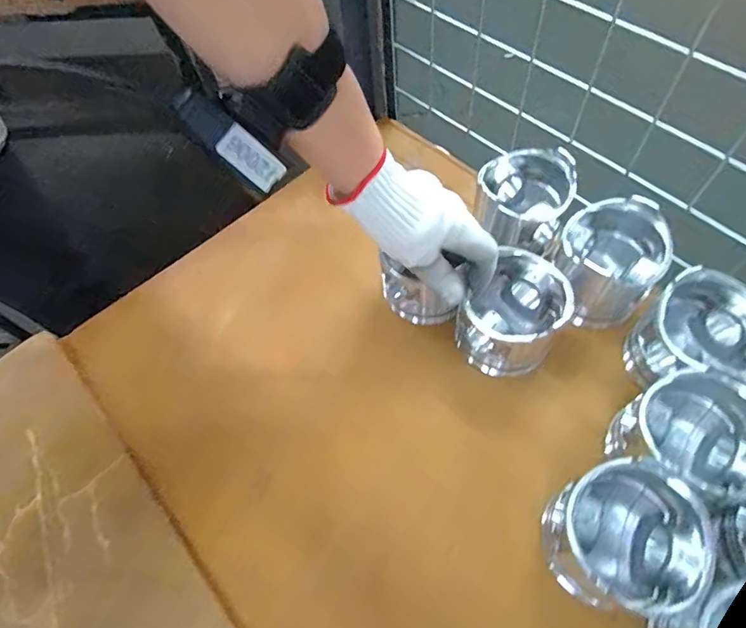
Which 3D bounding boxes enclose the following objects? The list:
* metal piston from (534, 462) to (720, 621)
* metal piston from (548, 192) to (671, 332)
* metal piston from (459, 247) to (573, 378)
[{"bbox_3d":[0.174,0.159,0.335,0.091,0.081,0.089,-2,59,3],"label":"metal piston"},{"bbox_3d":[0.214,-0.046,0.436,0.087,0.078,0.093,21,63,15],"label":"metal piston"},{"bbox_3d":[0.125,0.004,0.424,0.079,0.071,0.084,-2,59,3],"label":"metal piston"}]

